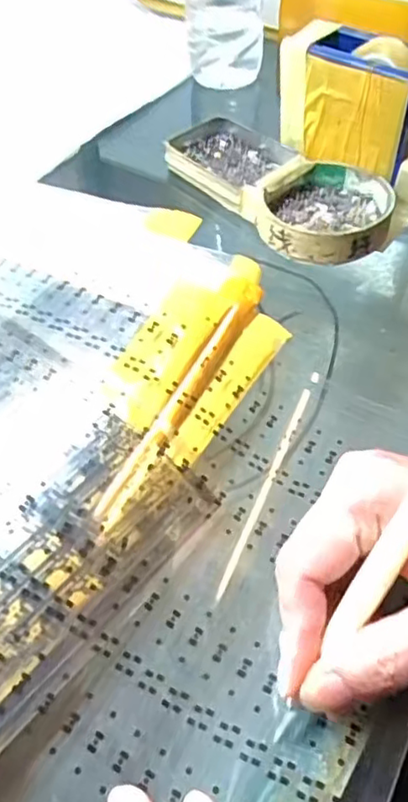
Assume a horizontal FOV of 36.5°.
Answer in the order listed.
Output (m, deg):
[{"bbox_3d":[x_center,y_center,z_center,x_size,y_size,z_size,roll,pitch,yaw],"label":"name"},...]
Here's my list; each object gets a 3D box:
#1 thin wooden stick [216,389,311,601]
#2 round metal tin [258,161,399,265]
[{"bbox_3d":[0.029,0.037,0.279,0.004,0.004,0.111,18,55,17],"label":"thin wooden stick"},{"bbox_3d":[0.078,-0.120,0.393,0.079,0.023,0.079,18,55,17],"label":"round metal tin"}]

